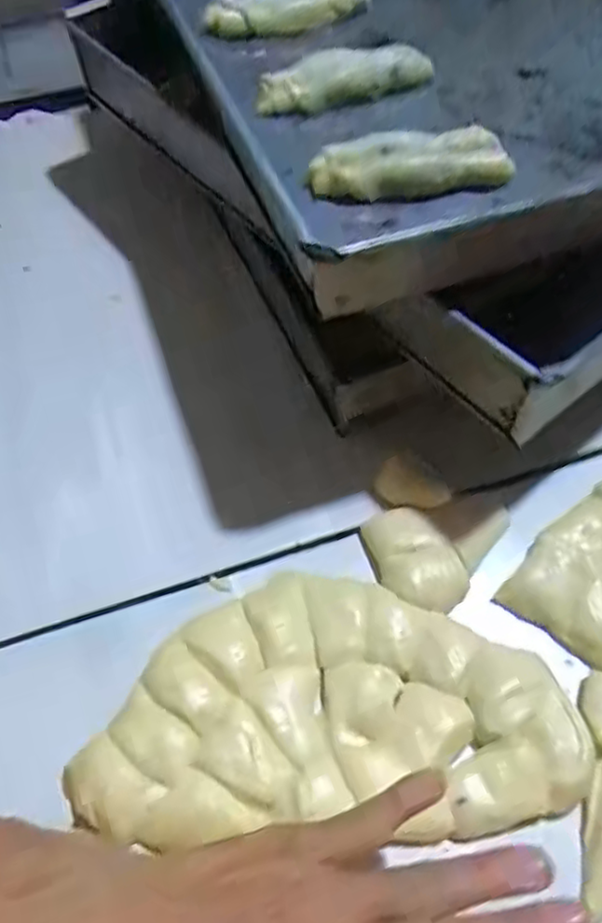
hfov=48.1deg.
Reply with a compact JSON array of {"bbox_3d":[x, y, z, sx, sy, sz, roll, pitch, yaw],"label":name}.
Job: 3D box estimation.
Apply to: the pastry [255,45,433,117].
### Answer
[{"bbox_3d":[0.027,-0.240,0.422,0.114,0.027,0.028,-21,59,-9],"label":"pastry"}]

